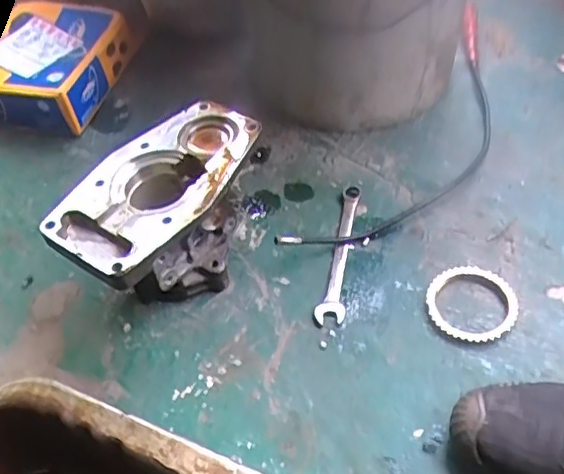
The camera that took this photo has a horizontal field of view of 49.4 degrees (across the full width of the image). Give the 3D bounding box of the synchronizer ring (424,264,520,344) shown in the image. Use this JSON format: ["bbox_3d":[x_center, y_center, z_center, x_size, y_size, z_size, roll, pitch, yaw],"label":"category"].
[{"bbox_3d":[0.172,0.061,0.558,0.076,0.017,0.080,-3,49,3],"label":"synchronizer ring"}]

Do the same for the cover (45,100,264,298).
[{"bbox_3d":[-0.103,-0.012,0.574,0.106,0.129,0.196,23,55,23],"label":"cover"}]

